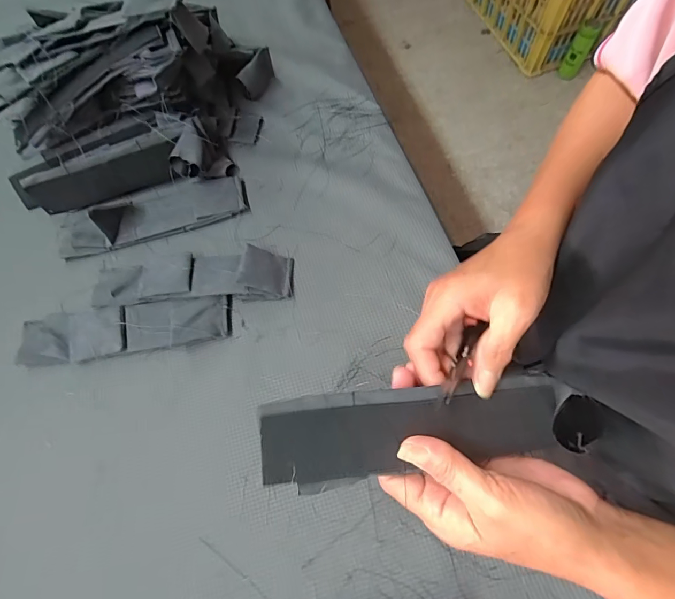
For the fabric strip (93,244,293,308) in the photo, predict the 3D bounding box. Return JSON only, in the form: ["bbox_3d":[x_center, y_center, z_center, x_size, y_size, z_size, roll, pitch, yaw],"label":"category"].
[{"bbox_3d":[-0.145,-0.024,0.387,0.196,0.024,0.050,-3,68,3],"label":"fabric strip"}]

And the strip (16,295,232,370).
[{"bbox_3d":[-0.203,0.028,0.376,0.201,0.014,0.048,-7,68,1],"label":"strip"}]

